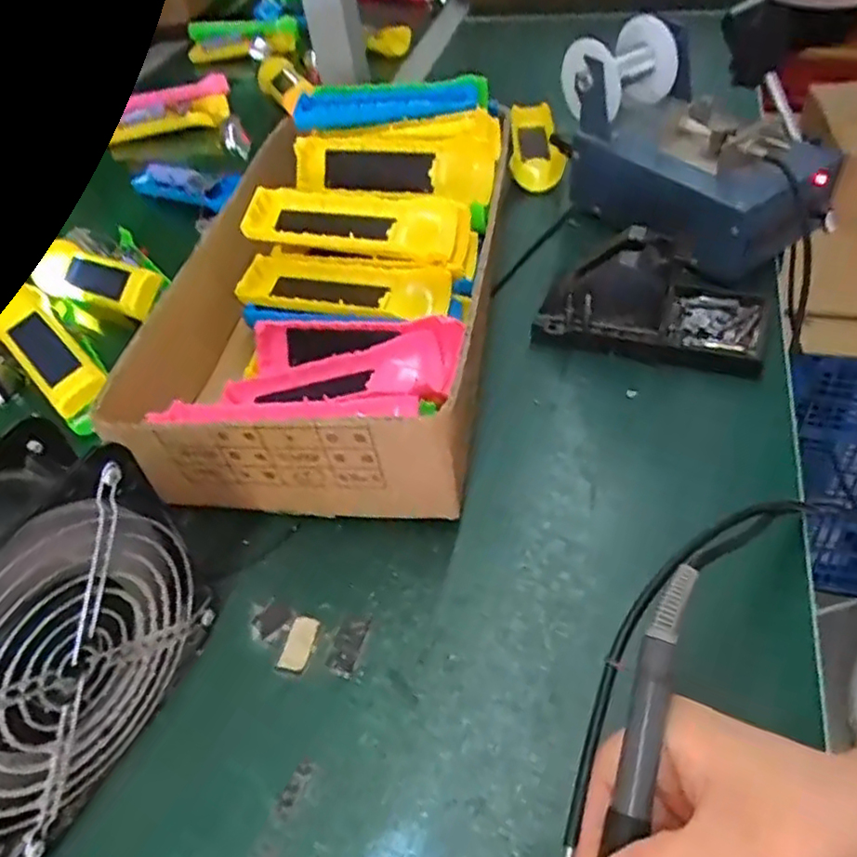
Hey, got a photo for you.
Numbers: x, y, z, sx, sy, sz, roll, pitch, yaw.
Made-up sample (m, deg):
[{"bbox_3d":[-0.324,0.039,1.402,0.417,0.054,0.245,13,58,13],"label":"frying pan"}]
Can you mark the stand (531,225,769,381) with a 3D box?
[{"bbox_3d":[0.164,-0.098,0.497,0.155,0.073,0.080,11,50,19],"label":"stand"}]

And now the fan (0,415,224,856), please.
[{"bbox_3d":[-0.177,0.096,0.310,0.062,0.146,0.146,16,52,22],"label":"fan"}]

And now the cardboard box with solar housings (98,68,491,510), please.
[{"bbox_3d":[-0.065,-0.120,0.520,0.220,0.101,0.384,1,48,10],"label":"cardboard box with solar housings"}]

